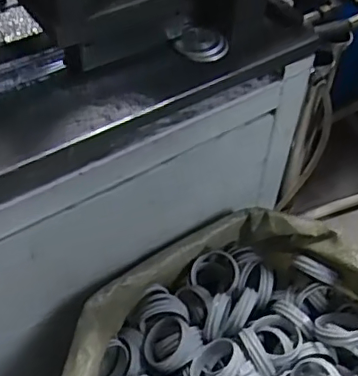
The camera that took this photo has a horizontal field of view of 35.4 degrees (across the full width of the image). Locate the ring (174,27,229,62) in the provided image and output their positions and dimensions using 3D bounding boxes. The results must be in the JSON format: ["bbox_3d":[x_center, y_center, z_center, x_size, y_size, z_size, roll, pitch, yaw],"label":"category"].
[{"bbox_3d":[0.023,-0.140,0.550,0.044,0.016,0.036,-26,56,-23],"label":"ring"}]

